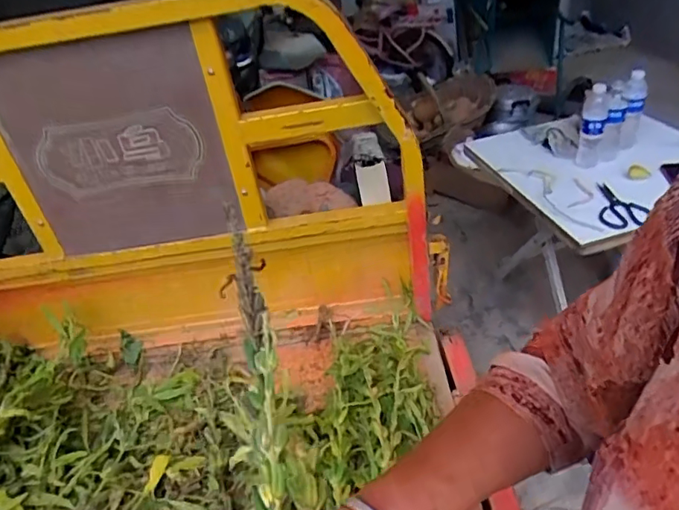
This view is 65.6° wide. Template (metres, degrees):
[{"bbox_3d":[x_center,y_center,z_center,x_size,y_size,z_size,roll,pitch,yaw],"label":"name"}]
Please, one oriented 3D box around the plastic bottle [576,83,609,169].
[{"bbox_3d":[0.680,-0.351,1.413,0.060,0.196,0.071,11,41,22],"label":"plastic bottle"}]

